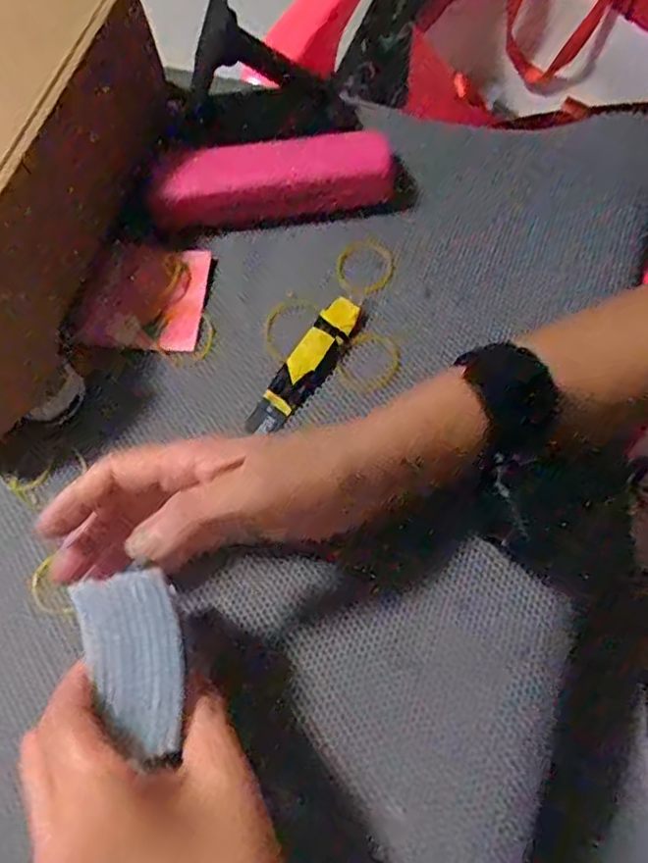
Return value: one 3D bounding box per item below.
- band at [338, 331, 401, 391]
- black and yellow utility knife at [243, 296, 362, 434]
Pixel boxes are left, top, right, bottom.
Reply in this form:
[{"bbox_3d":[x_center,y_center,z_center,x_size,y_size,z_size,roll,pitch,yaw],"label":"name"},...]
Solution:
[{"bbox_3d":[0.027,-0.041,0.383,0.030,0.006,0.040,16,67,10],"label":"band"},{"bbox_3d":[-0.008,-0.036,0.383,0.024,0.018,0.092,33,71,17],"label":"black and yellow utility knife"}]

